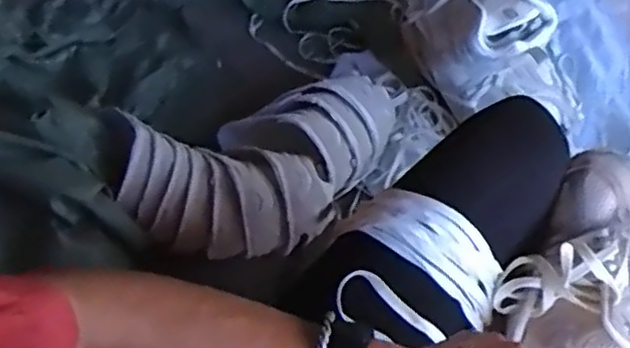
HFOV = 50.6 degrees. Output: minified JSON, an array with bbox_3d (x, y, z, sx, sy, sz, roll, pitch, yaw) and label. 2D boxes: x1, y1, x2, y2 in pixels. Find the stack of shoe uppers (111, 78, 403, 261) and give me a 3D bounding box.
[{"bbox_3d":[-0.074,-0.006,1.066,0.439,0.090,0.243,-14,64,-1],"label":"stack of shoe uppers"}]

